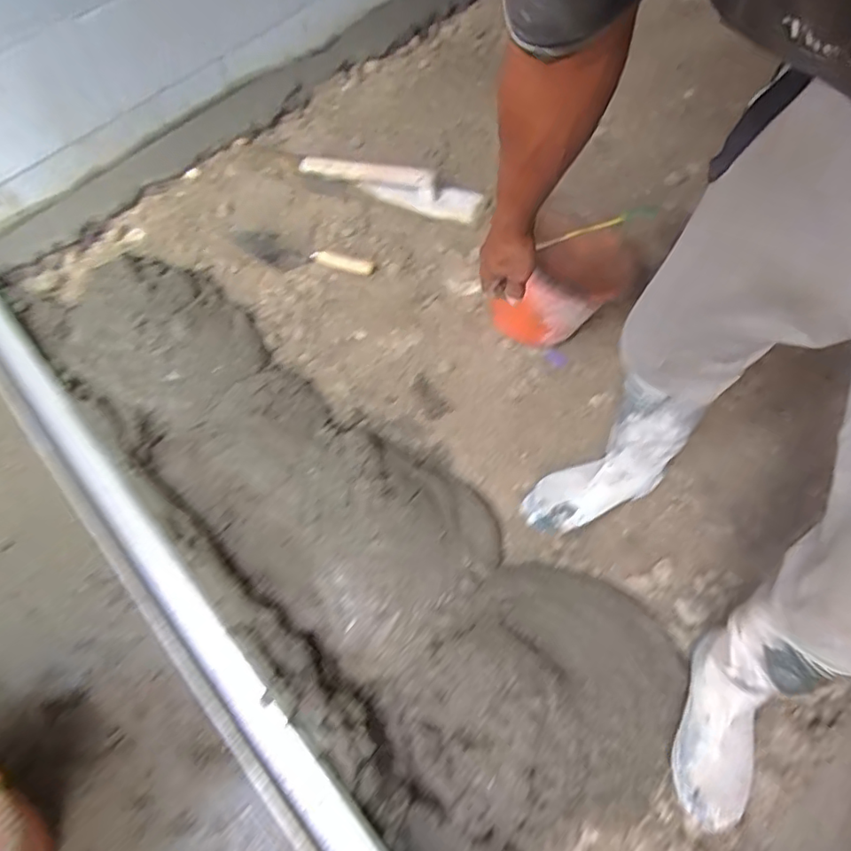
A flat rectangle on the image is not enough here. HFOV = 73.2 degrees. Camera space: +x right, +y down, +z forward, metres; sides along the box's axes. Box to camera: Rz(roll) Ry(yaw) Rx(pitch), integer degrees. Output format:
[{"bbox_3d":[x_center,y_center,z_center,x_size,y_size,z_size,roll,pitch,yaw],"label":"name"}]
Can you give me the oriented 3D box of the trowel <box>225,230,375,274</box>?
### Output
[{"bbox_3d":[-0.289,-0.386,1.313,0.342,0.044,0.075,17,63,7],"label":"trowel"}]

